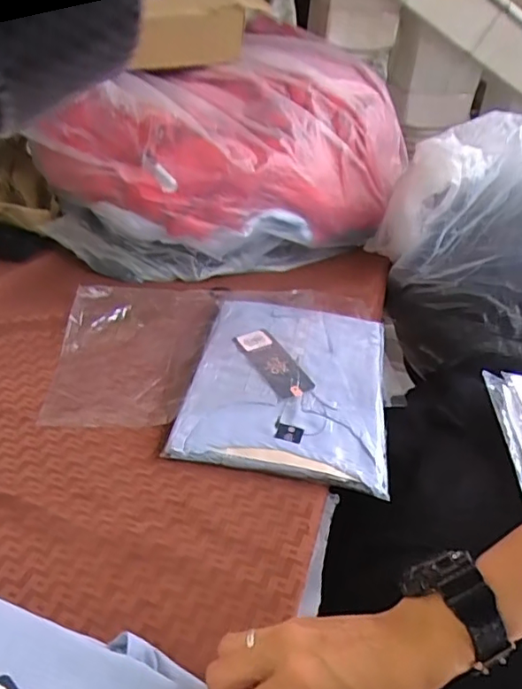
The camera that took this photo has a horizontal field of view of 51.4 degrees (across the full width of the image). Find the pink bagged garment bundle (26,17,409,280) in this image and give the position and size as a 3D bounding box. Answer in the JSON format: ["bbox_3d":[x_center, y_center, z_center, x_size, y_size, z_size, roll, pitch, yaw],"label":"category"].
[{"bbox_3d":[-0.017,-0.274,0.800,0.493,0.258,0.291,-27,46,-34],"label":"pink bagged garment bundle"}]

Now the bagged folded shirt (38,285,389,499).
[{"bbox_3d":[-0.049,0.017,0.639,0.380,0.041,0.292,8,36,4],"label":"bagged folded shirt"}]

